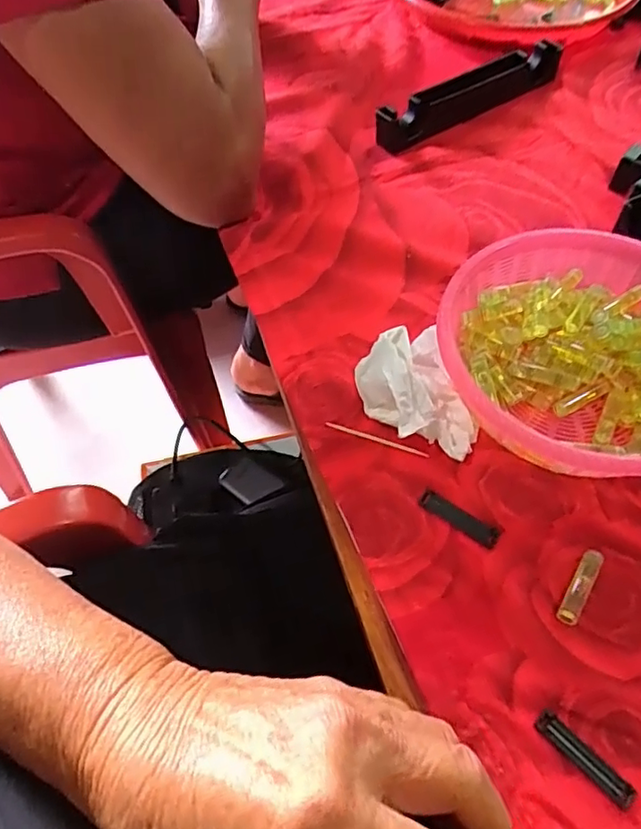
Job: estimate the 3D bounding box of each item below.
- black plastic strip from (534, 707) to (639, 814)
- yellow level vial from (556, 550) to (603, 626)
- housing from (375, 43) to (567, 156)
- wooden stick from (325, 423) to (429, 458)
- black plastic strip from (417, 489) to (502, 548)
[{"bbox_3d":[0.119,0.155,0.260,0.047,0.004,0.010,39,67,23],"label":"black plastic strip"},{"bbox_3d":[0.134,0.089,0.297,0.010,0.006,0.041,28,63,19],"label":"yellow level vial"},{"bbox_3d":[0.139,-0.290,0.518,0.197,0.033,0.029,-30,61,-15],"label":"housing"},{"bbox_3d":[0.033,0.015,0.342,0.062,0.004,0.004,17,60,13],"label":"wooden stick"},{"bbox_3d":[0.077,0.058,0.320,0.046,0.005,0.012,26,63,18],"label":"black plastic strip"}]

